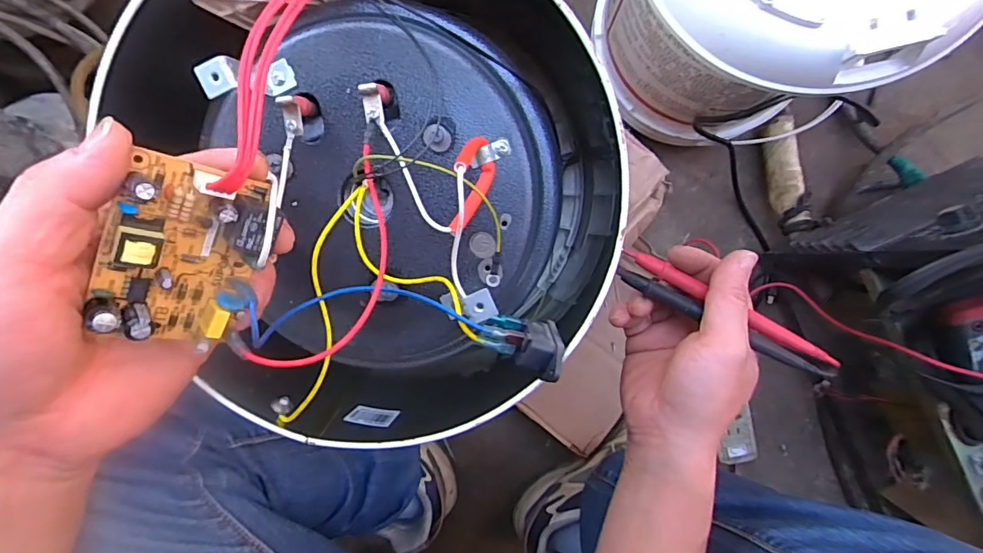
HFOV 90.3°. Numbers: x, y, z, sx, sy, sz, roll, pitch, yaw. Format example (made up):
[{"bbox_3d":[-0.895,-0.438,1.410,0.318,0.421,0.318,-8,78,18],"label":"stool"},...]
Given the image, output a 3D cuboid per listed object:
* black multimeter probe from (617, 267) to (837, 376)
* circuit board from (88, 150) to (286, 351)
[{"bbox_3d":[0.139,0.027,0.303,0.132,0.012,0.011,29,96,20],"label":"black multimeter probe"},{"bbox_3d":[-0.118,-0.005,0.190,0.052,0.023,0.073,10,107,-44],"label":"circuit board"}]

